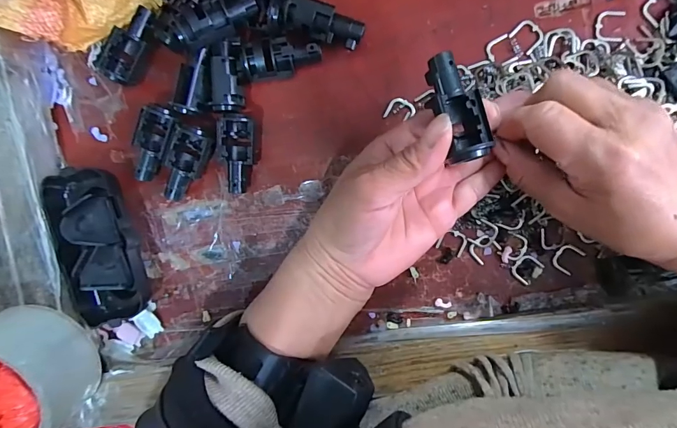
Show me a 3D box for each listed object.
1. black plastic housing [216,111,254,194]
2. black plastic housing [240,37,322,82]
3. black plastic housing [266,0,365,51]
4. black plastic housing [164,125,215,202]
[{"bbox_3d":[-0.069,-0.041,0.267,0.024,0.021,0.052,4,96,6],"label":"black plastic housing"},{"bbox_3d":[-0.037,-0.103,0.253,0.051,0.017,0.025,-12,95,-10],"label":"black plastic housing"},{"bbox_3d":[-0.013,-0.124,0.252,0.060,0.026,0.020,16,97,4],"label":"black plastic housing"},{"bbox_3d":[-0.107,-0.035,0.270,0.025,0.023,0.054,29,98,3],"label":"black plastic housing"}]

